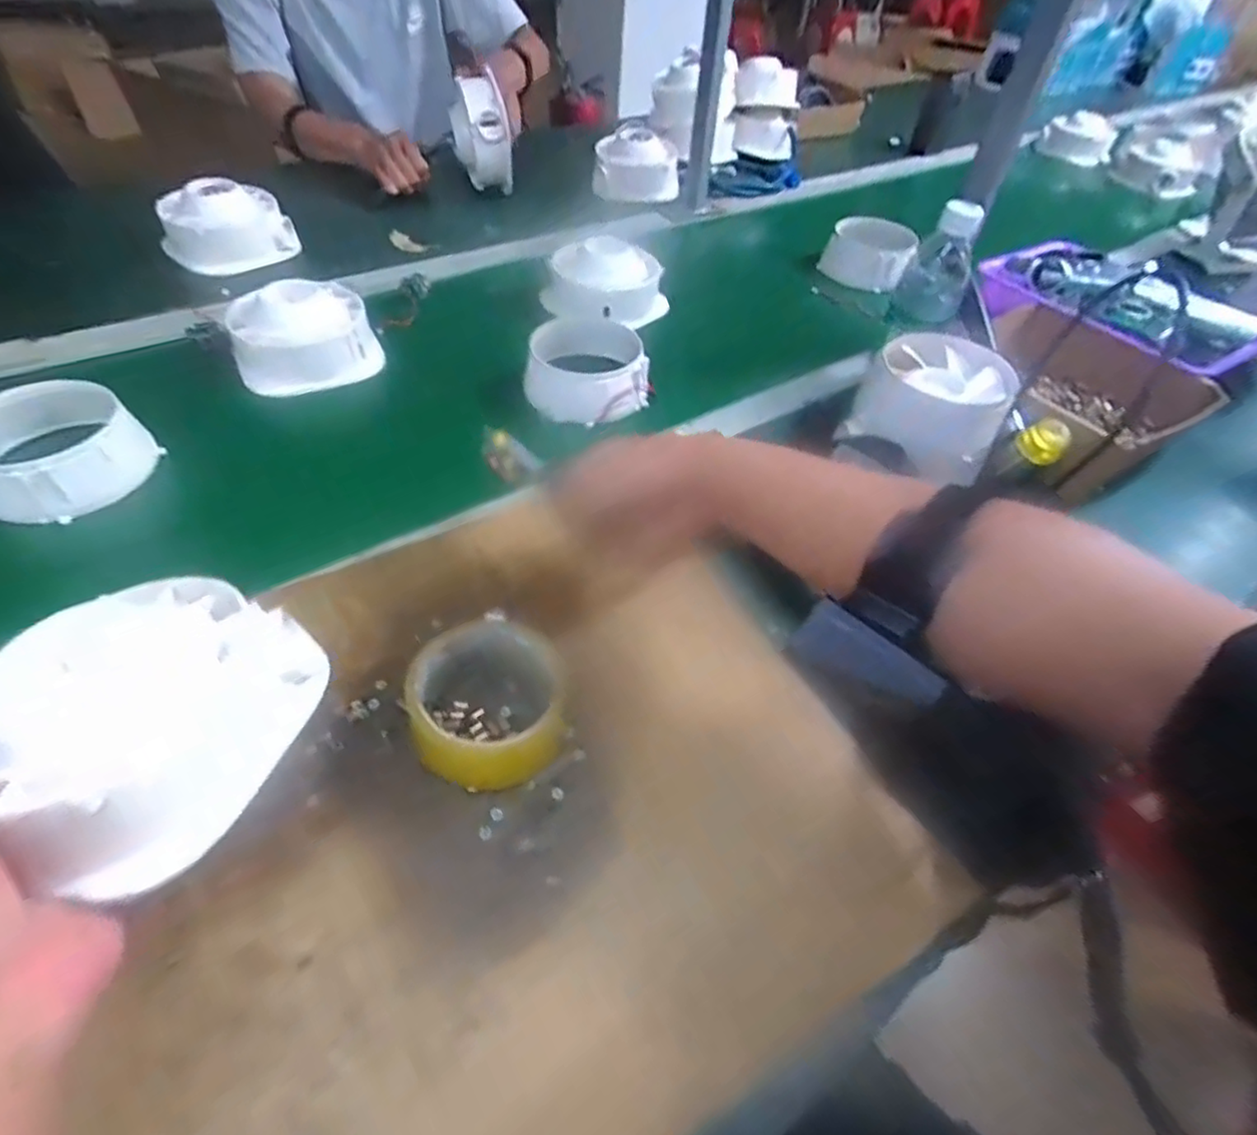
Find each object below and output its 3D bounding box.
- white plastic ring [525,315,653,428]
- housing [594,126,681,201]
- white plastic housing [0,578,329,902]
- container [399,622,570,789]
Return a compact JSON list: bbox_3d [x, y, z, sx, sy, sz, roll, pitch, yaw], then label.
[{"bbox_3d":[-0.044,-0.201,0.631,0.121,0.050,0.125,-22,54,-22],"label":"white plastic ring"},{"bbox_3d":[0.013,-0.634,0.999,0.133,0.072,0.092,1,49,-4],"label":"housing"},{"bbox_3d":[-0.211,0.059,0.273,0.118,0.042,0.125,18,50,11],"label":"white plastic housing"},{"bbox_3d":[-0.083,0.082,0.382,0.086,0.051,0.092,2,49,-3],"label":"container"}]

